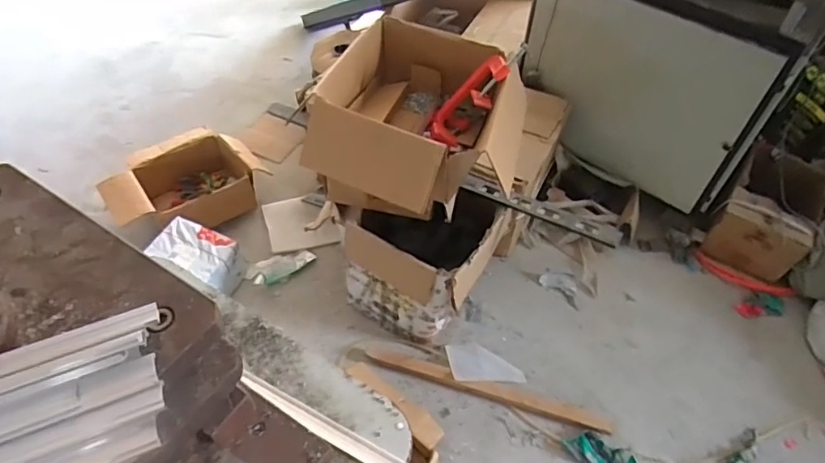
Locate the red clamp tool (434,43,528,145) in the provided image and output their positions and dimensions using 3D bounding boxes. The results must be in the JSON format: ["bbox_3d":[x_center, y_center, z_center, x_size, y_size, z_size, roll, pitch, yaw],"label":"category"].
[{"bbox_3d":[0.147,-0.320,1.271,0.284,0.047,0.119,-45,55,18],"label":"red clamp tool"}]

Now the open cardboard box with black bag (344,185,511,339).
[{"bbox_3d":[0.013,0.071,1.552,0.377,0.354,0.314,23,54,15],"label":"open cardboard box with black bag"}]

